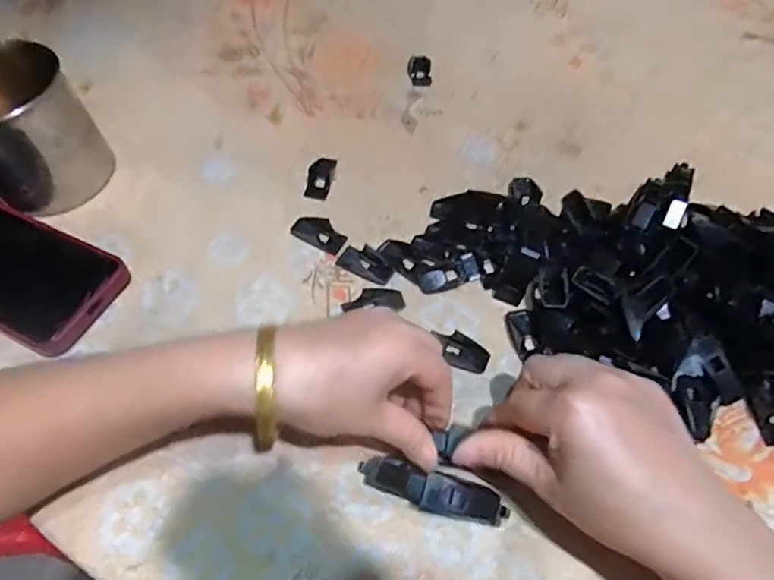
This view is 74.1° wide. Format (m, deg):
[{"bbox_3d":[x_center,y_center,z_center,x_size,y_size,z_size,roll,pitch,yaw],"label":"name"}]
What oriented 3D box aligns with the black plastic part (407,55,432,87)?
[{"bbox_3d":[0.032,-0.211,0.495,0.022,0.009,0.037,1,58,3],"label":"black plastic part"}]

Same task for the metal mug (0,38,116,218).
[{"bbox_3d":[-0.284,-0.119,0.392,0.113,0.094,0.092,15,60,12],"label":"metal mug"}]

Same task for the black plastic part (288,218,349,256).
[{"bbox_3d":[-0.051,-0.043,0.386,0.041,0.006,0.022,22,61,15],"label":"black plastic part"}]

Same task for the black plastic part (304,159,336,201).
[{"bbox_3d":[-0.054,-0.093,0.416,0.019,0.007,0.040,6,58,6],"label":"black plastic part"}]

